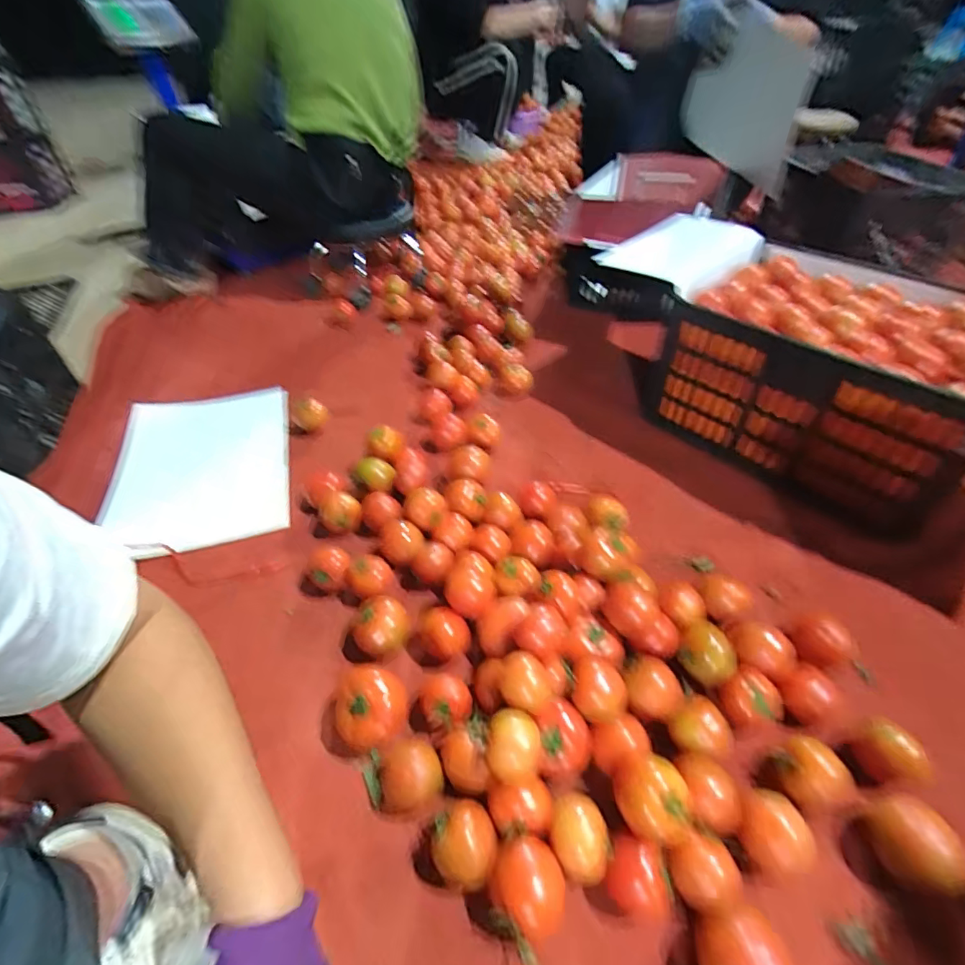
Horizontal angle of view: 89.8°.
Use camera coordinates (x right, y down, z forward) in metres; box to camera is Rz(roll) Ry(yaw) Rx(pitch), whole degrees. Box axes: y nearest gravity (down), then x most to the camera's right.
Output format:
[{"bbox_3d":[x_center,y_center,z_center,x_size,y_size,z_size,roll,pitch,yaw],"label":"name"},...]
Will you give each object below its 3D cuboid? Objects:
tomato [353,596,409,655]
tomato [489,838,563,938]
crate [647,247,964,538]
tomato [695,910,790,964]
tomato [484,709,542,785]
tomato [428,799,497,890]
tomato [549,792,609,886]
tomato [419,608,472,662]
[{"bbox_3d":[-0.135,0.190,0.646,0.073,0.059,0.071,-18,47,-13],"label":"tomato"},{"bbox_3d":[0.044,0.378,0.456,0.070,0.053,0.064,-2,46,2],"label":"tomato"},{"bbox_3d":[0.605,-0.185,0.847,0.356,0.246,0.434,-37,54,-28],"label":"crate"},{"bbox_3d":[0.222,0.410,0.417,0.073,0.050,0.065,-4,46,0],"label":"tomato"},{"bbox_3d":[0.032,0.278,0.505,0.055,0.047,0.062,4,46,8],"label":"tomato"},{"bbox_3d":[-0.018,0.361,0.482,0.062,0.051,0.067,2,46,6],"label":"tomato"},{"bbox_3d":[0.095,0.355,0.483,0.055,0.047,0.068,4,46,7],"label":"tomato"},{"bbox_3d":[-0.048,0.202,0.635,0.059,0.058,0.054,-2,46,2],"label":"tomato"}]

